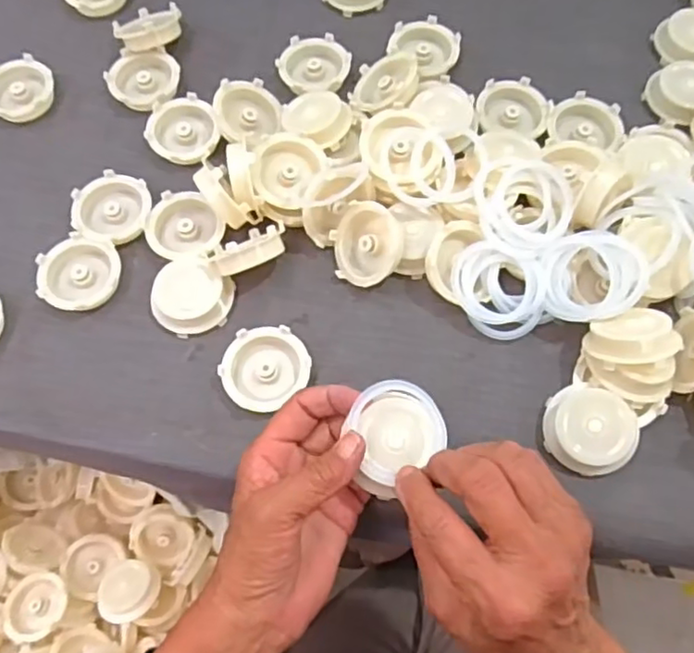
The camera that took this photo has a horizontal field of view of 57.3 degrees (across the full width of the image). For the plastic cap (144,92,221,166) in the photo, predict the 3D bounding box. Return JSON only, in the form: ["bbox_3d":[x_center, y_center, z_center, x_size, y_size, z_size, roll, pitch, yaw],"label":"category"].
[{"bbox_3d":[-0.129,-0.158,0.506,0.060,0.016,0.056,0,69,1],"label":"plastic cap"}]

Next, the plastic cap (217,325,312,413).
[{"bbox_3d":[-0.056,0.028,0.432,0.056,0.018,0.053,0,69,1],"label":"plastic cap"}]

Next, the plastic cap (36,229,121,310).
[{"bbox_3d":[-0.195,-0.038,0.464,0.056,0.017,0.057,0,69,1],"label":"plastic cap"}]

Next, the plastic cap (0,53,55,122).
[{"bbox_3d":[-0.275,-0.198,0.531,0.057,0.015,0.057,0,69,1],"label":"plastic cap"}]

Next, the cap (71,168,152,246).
[{"bbox_3d":[-0.177,-0.088,0.483,0.060,0.016,0.056,0,69,1],"label":"cap"}]

